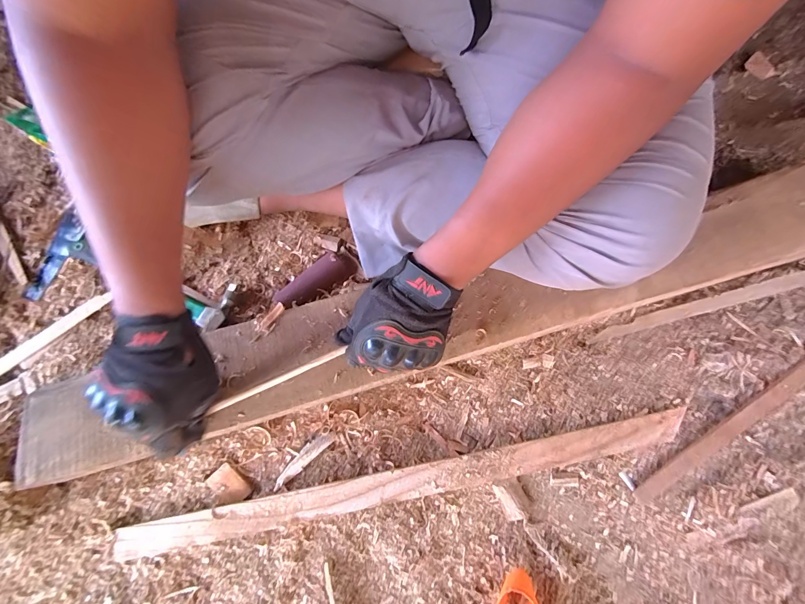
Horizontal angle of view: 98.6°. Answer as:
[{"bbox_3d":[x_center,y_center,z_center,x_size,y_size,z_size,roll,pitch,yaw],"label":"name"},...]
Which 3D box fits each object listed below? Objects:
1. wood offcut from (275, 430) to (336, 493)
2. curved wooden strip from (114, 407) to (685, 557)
[{"bbox_3d":[-0.131,0.204,0.452,0.095,0.005,0.021,-41,78,-10],"label":"wood offcut"},{"bbox_3d":[0.007,0.234,0.437,0.699,0.022,0.045,-11,75,-3],"label":"curved wooden strip"}]

